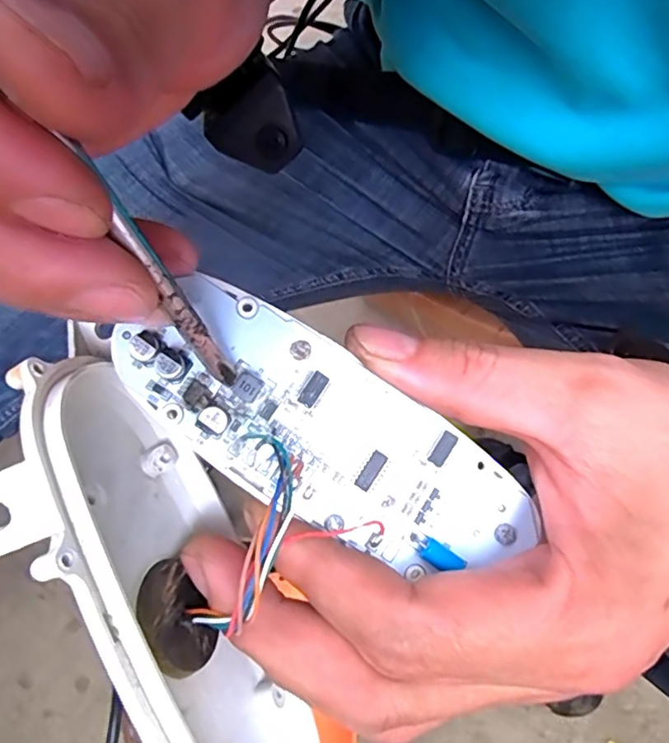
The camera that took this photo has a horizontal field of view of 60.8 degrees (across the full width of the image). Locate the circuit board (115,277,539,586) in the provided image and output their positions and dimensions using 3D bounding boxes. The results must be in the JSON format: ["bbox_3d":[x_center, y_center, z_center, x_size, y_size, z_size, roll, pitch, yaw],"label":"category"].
[{"bbox_3d":[-0.001,0.017,0.137,0.103,0.004,0.039,34,83,-2],"label":"circuit board"}]

